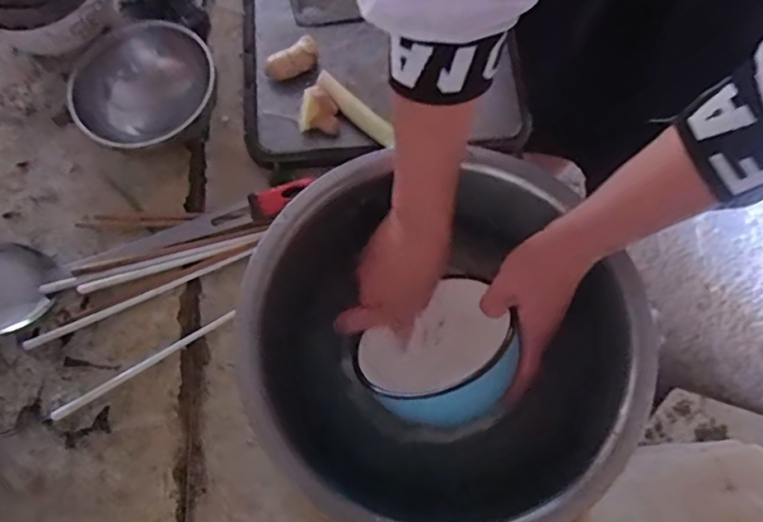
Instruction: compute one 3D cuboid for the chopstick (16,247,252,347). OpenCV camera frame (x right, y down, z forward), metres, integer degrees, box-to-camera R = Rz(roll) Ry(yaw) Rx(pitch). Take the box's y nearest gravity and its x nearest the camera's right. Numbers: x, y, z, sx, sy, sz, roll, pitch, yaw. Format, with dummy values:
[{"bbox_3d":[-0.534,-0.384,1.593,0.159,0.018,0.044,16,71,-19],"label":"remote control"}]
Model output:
[{"bbox_3d":[-0.230,0.035,0.565,0.224,0.007,0.010,-23,74,-9],"label":"chopstick"}]

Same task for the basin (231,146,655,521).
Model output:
[{"bbox_3d":[0.034,0.071,0.498,0.283,0.091,0.318,-30,75,-11],"label":"basin"}]

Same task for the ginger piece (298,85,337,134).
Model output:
[{"bbox_3d":[-0.065,-0.155,0.604,0.039,0.026,0.039,1,71,-2],"label":"ginger piece"}]

